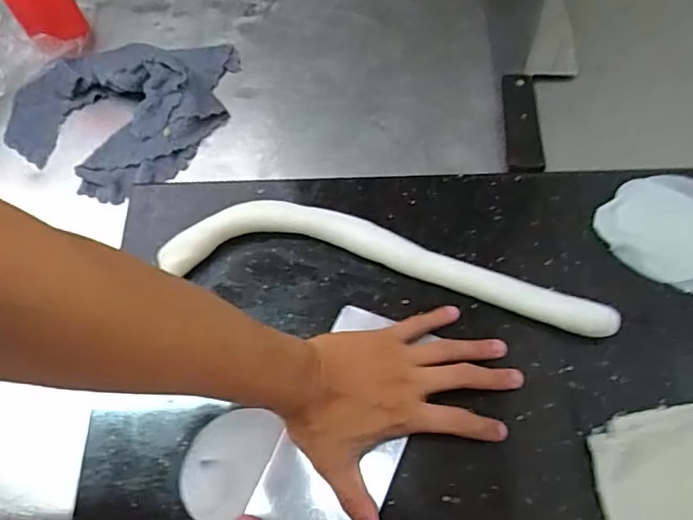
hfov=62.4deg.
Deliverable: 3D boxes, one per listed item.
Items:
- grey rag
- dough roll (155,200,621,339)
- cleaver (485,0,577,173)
[{"bbox_3d":[-0.229,-0.171,0.589,0.191,0.041,0.207,27,68,13],"label":"grey rag"},{"bbox_3d":[0.033,0.001,0.490,0.371,0.023,0.071,9,65,5],"label":"dough roll"},{"bbox_3d":[0.204,-0.219,0.612,0.089,0.014,0.305,1,65,1],"label":"cleaver"}]

